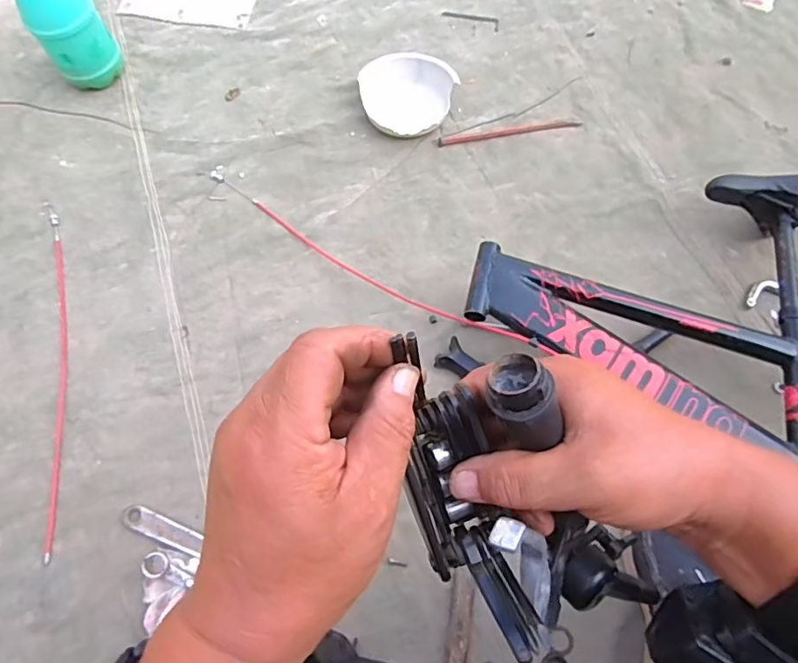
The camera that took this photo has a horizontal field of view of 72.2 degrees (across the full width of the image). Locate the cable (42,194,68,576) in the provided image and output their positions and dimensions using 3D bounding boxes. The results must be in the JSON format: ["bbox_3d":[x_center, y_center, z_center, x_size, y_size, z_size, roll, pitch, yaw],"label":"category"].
[{"bbox_3d":[-0.539,0.043,0.860,0.033,0.009,0.598,-12,68,-7],"label":"cable"}]

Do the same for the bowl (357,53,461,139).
[{"bbox_3d":[0.011,-0.452,1.055,0.171,0.061,0.170,1,67,-2],"label":"bowl"}]

